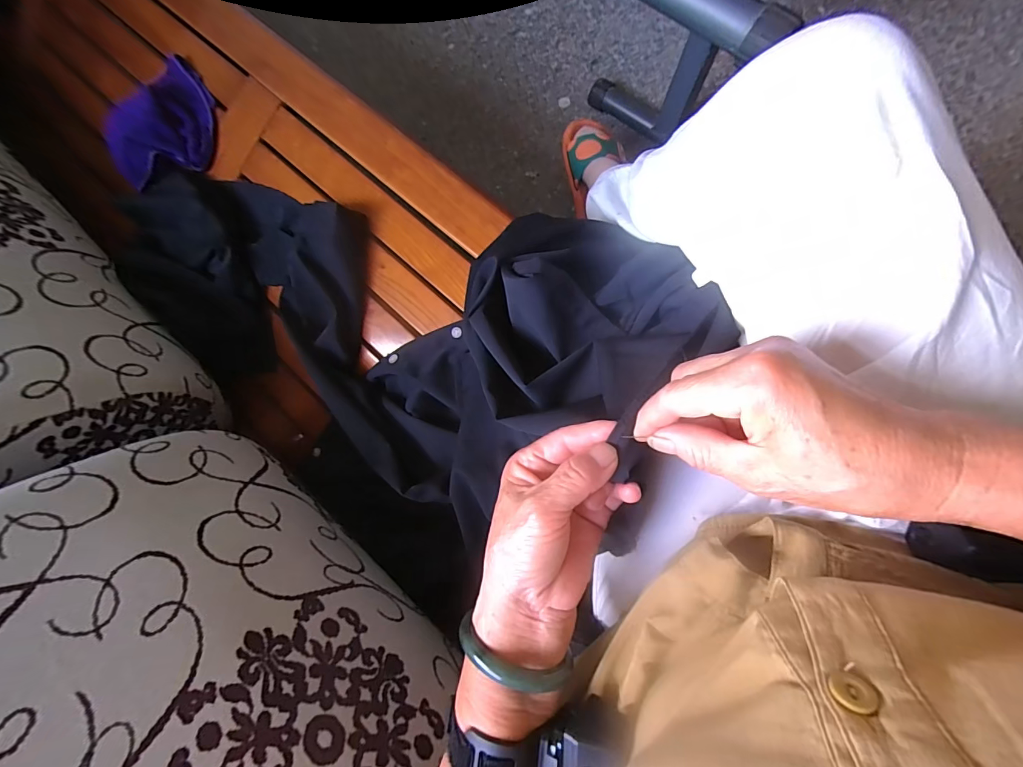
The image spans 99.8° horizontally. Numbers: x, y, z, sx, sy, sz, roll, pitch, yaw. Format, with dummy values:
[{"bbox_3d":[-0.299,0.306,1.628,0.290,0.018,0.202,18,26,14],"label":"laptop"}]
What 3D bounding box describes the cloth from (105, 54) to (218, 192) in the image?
[{"bbox_3d":[-0.463,-0.335,0.572,0.126,0.037,0.161,45,99,12],"label":"cloth"}]

